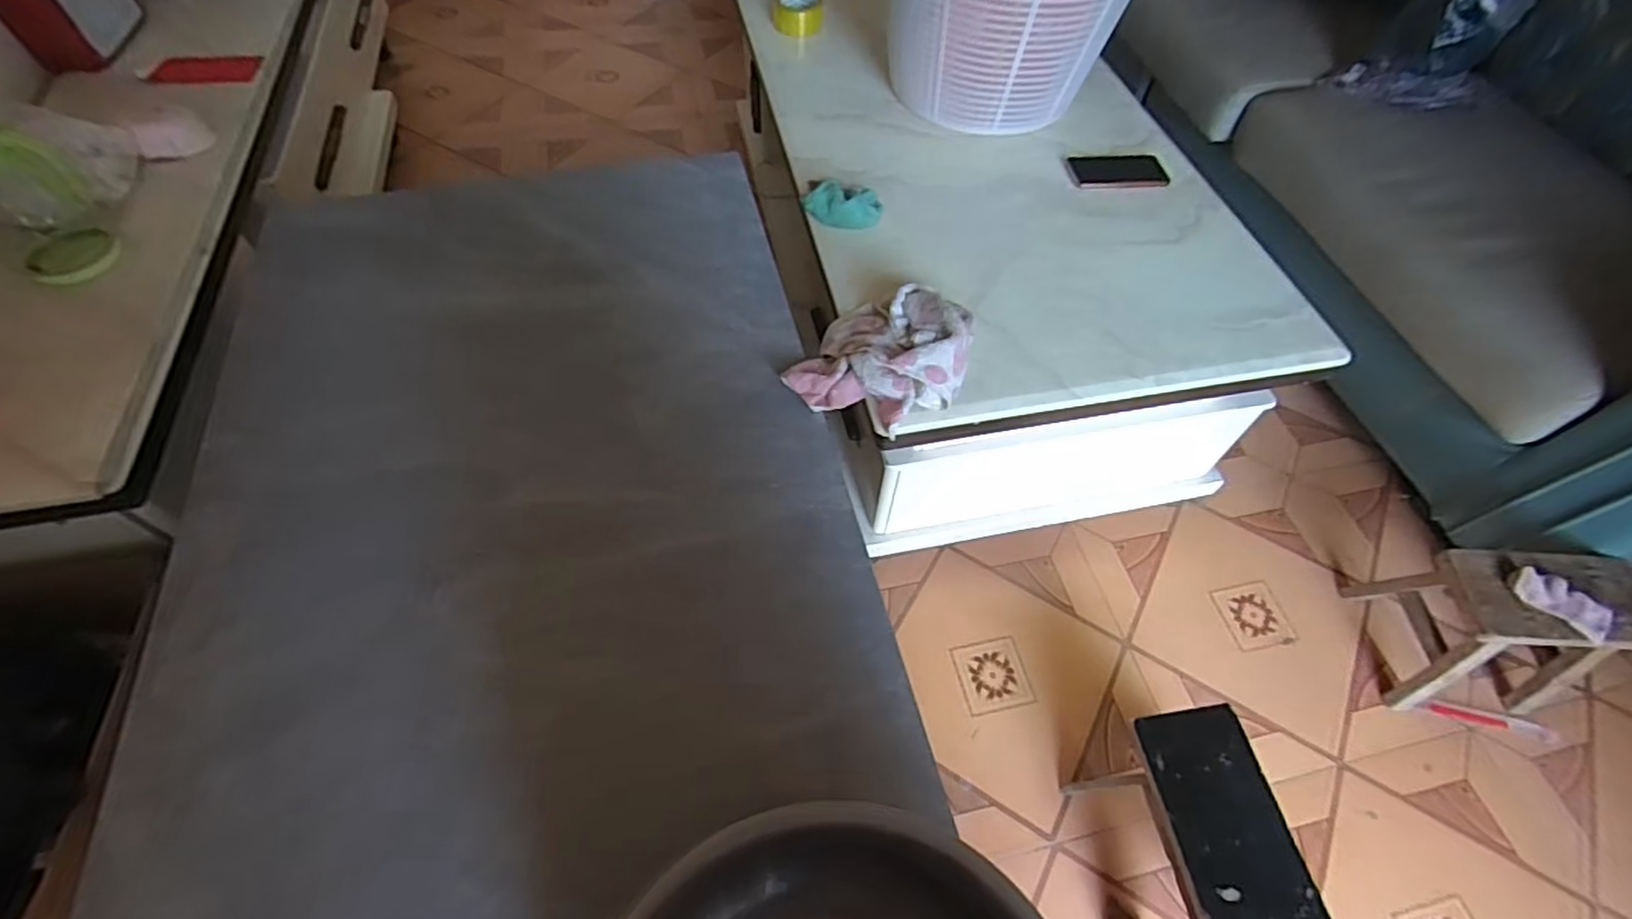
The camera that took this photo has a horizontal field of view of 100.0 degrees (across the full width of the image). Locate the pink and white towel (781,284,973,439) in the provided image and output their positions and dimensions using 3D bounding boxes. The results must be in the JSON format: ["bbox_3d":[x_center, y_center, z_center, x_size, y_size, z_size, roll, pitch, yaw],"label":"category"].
[{"bbox_3d":[0.098,-0.151,0.899,0.208,0.091,0.225,24,60,12],"label":"pink and white towel"}]

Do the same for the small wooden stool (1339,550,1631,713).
[{"bbox_3d":[1.101,0.273,1.112,0.300,0.288,0.213,5,57,1],"label":"small wooden stool"}]

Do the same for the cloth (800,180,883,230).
[{"bbox_3d":[0.039,-0.399,1.081,0.128,0.042,0.069,17,59,8],"label":"cloth"}]

